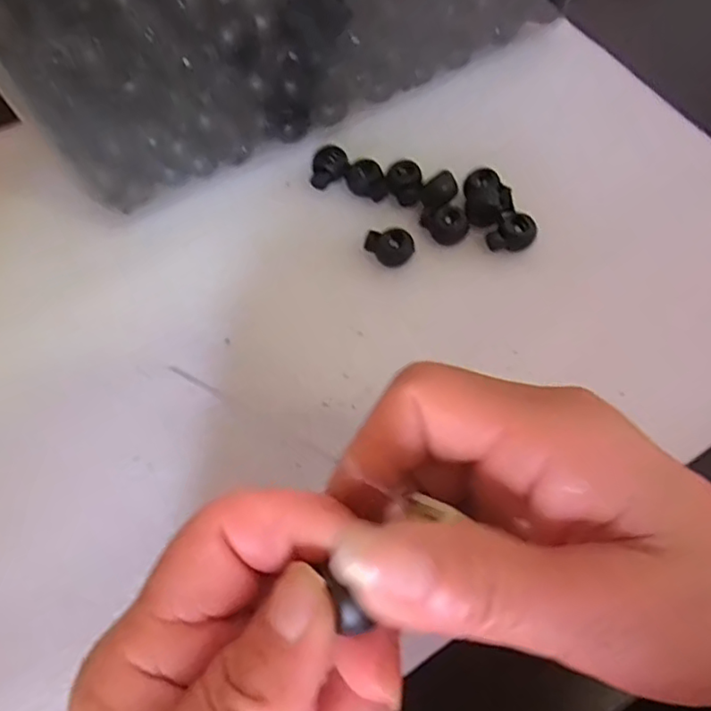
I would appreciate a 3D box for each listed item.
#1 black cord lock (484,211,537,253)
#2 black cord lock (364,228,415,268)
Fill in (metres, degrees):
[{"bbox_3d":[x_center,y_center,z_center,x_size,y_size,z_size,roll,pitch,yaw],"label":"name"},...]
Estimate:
[{"bbox_3d":[0.078,-0.060,0.301,0.022,0.010,0.018,-37,69,-18],"label":"black cord lock"},{"bbox_3d":[0.017,-0.052,0.296,0.023,0.012,0.016,7,62,3],"label":"black cord lock"}]

